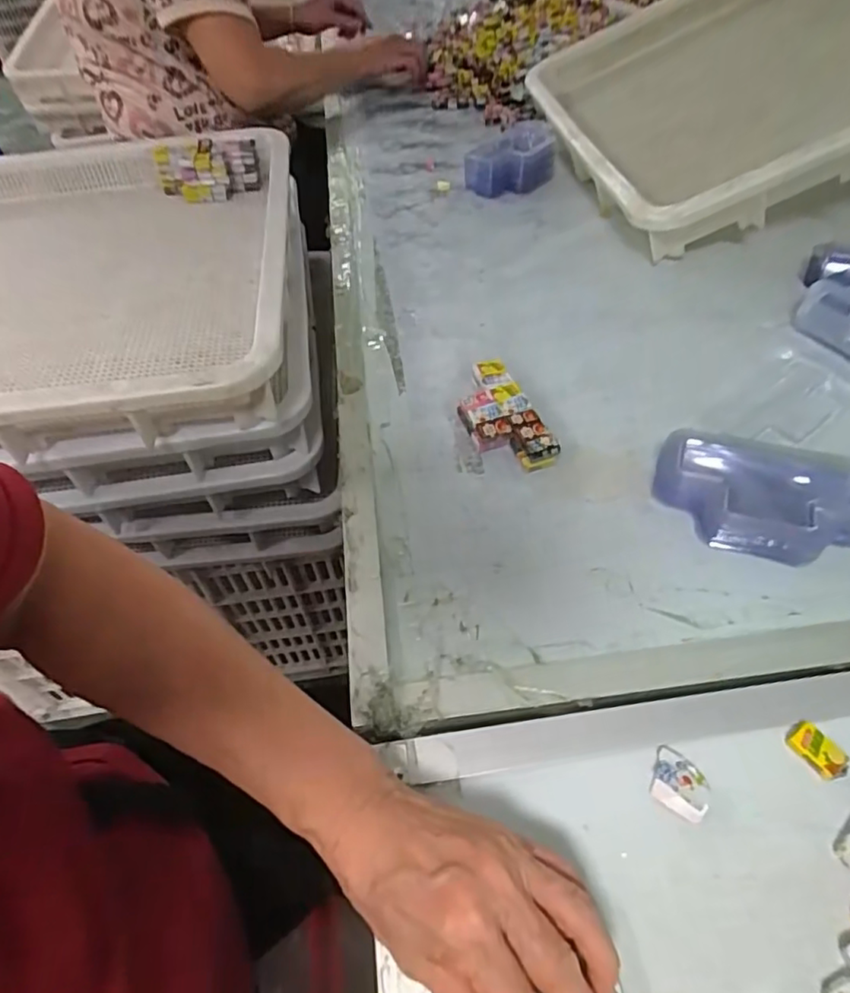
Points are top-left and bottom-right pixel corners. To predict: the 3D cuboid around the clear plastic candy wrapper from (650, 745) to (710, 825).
[{"bbox_3d":[0.136,0.153,0.321,0.030,0.008,0.029,28,58,23],"label":"clear plastic candy wrapper"}]

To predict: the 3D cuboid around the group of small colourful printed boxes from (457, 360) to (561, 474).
[{"bbox_3d":[0.060,-0.063,0.488,0.053,0.024,0.109,-19,53,-11],"label":"group of small colourful printed boxes"}]

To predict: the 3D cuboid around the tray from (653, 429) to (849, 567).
[{"bbox_3d":[0.231,0.004,0.413,0.138,0.045,0.071,15,54,15],"label":"tray"}]

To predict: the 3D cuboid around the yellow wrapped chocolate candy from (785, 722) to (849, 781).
[{"bbox_3d":[0.213,0.137,0.325,0.017,0.010,0.028,-30,55,-19],"label":"yellow wrapped chocolate candy"}]

